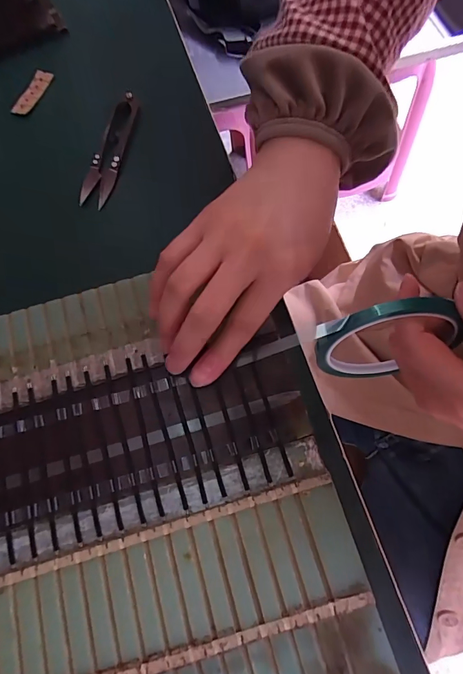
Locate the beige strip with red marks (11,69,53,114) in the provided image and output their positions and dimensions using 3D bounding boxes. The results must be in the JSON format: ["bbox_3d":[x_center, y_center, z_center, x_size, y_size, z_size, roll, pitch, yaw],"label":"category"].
[{"bbox_3d":[-0.167,-0.205,0.327,0.015,0.004,0.046,23,77,-5],"label":"beige strip with red marks"}]

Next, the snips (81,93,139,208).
[{"bbox_3d":[-0.090,-0.145,0.298,0.023,0.013,0.097,17,73,7],"label":"snips"}]

